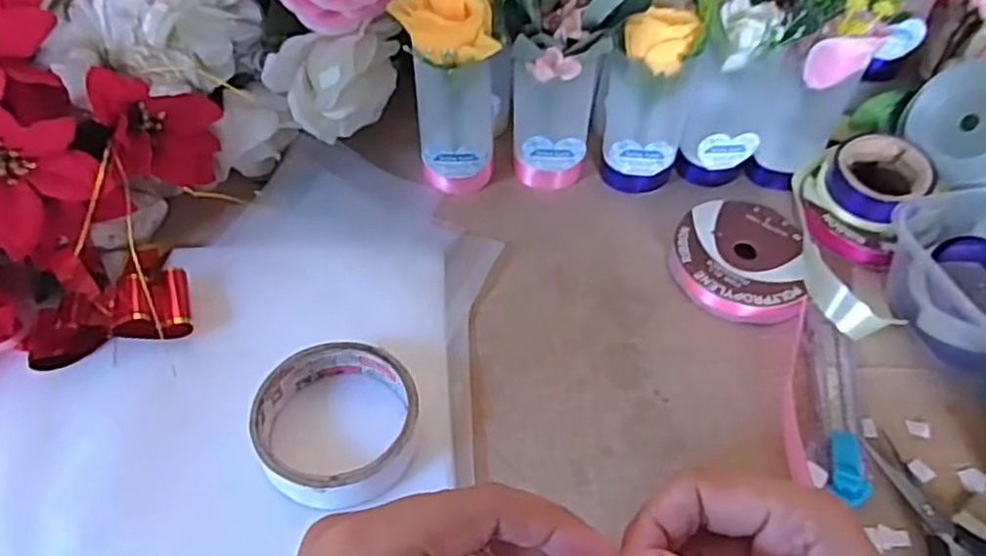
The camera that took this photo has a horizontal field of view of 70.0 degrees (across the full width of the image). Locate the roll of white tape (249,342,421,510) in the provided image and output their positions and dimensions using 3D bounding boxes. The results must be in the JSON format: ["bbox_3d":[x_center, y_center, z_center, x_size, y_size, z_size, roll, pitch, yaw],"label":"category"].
[{"bbox_3d":[-0.082,0.077,0.375,0.084,0.021,0.091,2,49,-2],"label":"roll of white tape"}]

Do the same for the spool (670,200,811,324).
[{"bbox_3d":[0.165,-0.015,0.477,0.084,0.023,0.094,10,49,4],"label":"spool"}]

